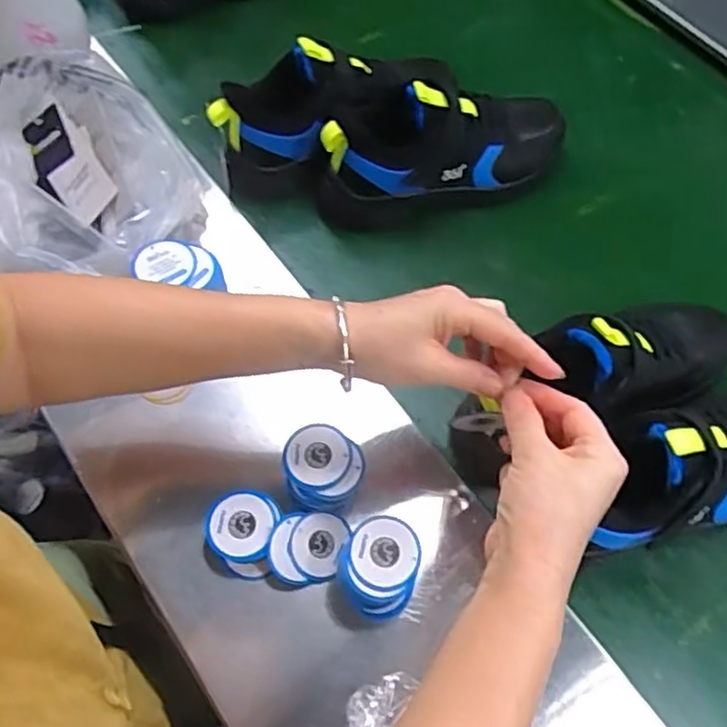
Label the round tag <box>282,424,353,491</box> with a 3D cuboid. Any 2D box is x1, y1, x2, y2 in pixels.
[{"bbox_3d":[-0.033,0.067,0.477,0.048,0.006,0.046,1,63,-1],"label":"round tag"}]

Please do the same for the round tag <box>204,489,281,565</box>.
[{"bbox_3d":[-0.087,0.117,0.476,0.048,0.009,0.049,9,65,3],"label":"round tag"}]

